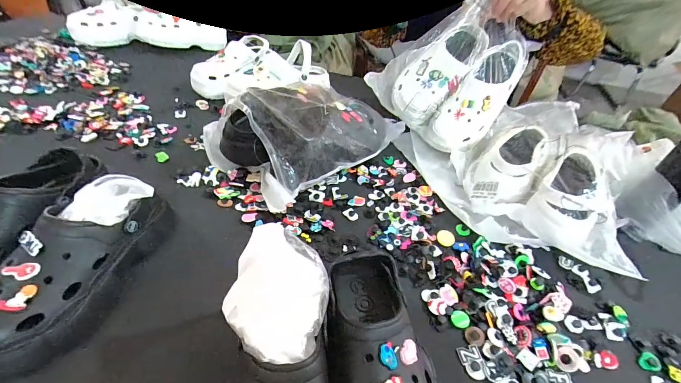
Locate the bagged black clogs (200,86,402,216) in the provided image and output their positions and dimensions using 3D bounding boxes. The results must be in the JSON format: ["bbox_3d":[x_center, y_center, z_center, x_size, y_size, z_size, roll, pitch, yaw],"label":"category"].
[{"bbox_3d":[-0.055,-0.130,0.625,0.348,0.151,0.204,-31,54,-34],"label":"bagged black clogs"}]

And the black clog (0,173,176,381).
[{"bbox_3d":[-0.315,0.085,0.386,0.097,0.105,0.254,16,43,9],"label":"black clog"}]

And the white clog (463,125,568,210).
[{"bbox_3d":[0.328,-0.050,0.611,0.117,0.120,0.217,36,49,28],"label":"white clog"}]

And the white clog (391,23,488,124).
[{"bbox_3d":[0.206,-0.250,0.688,0.112,0.211,0.095,48,17,14],"label":"white clog"}]

